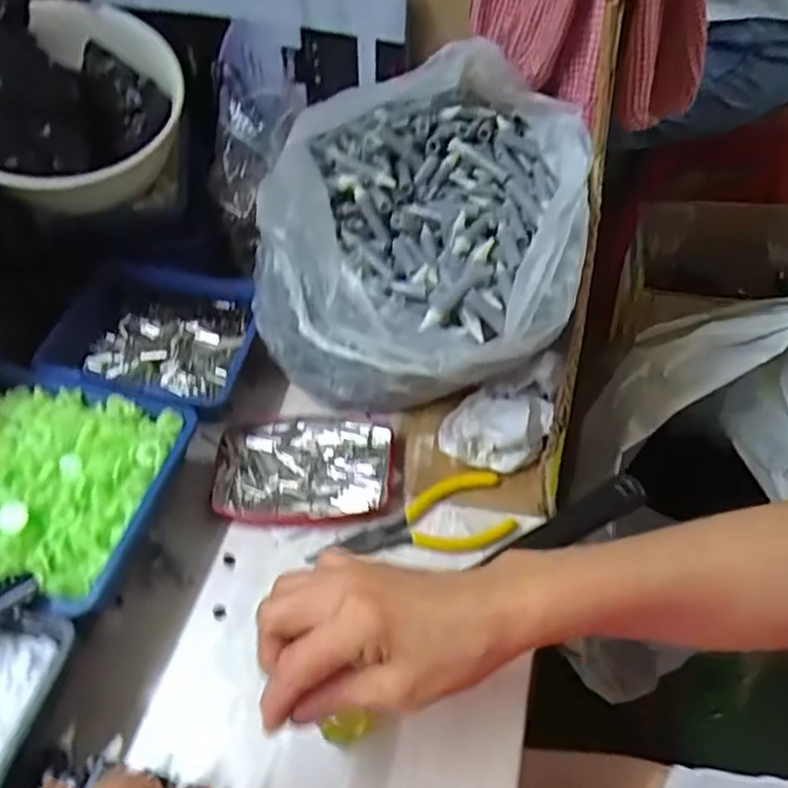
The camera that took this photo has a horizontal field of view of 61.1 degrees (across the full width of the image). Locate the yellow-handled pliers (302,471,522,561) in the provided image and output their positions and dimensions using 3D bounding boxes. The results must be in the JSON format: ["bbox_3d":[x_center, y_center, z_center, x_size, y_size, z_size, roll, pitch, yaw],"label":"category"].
[{"bbox_3d":[0.015,0.081,0.417,0.115,0.011,0.047,-13,49,-6],"label":"yellow-handled pliers"}]

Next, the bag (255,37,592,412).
[{"bbox_3d":[0.015,-0.097,0.469,0.219,0.168,0.221,5,49,10],"label":"bag"}]

